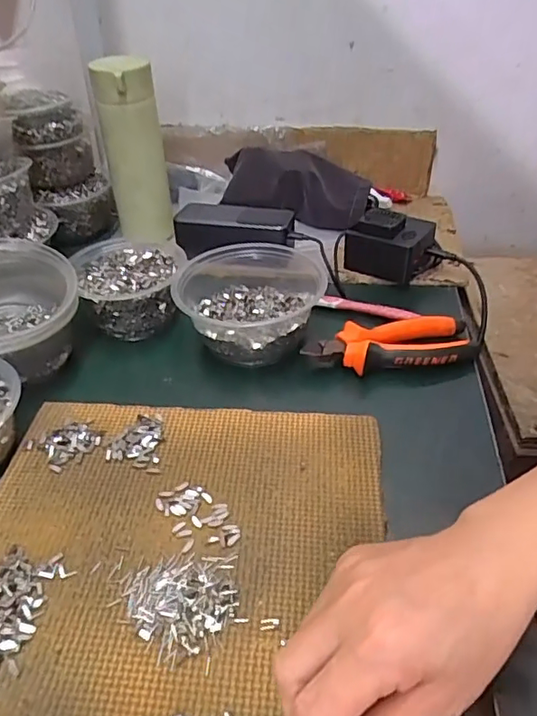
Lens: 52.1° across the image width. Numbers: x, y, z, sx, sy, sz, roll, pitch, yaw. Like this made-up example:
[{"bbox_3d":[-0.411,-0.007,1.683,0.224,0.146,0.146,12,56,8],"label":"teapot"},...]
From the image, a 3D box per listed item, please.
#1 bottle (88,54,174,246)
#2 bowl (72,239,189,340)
[{"bbox_3d":[-0.150,-0.230,0.627,0.068,0.192,0.068,-12,40,-11],"label":"bottle"},{"bbox_3d":[-0.132,-0.070,0.547,0.101,0.056,0.109,-1,40,1],"label":"bowl"}]

